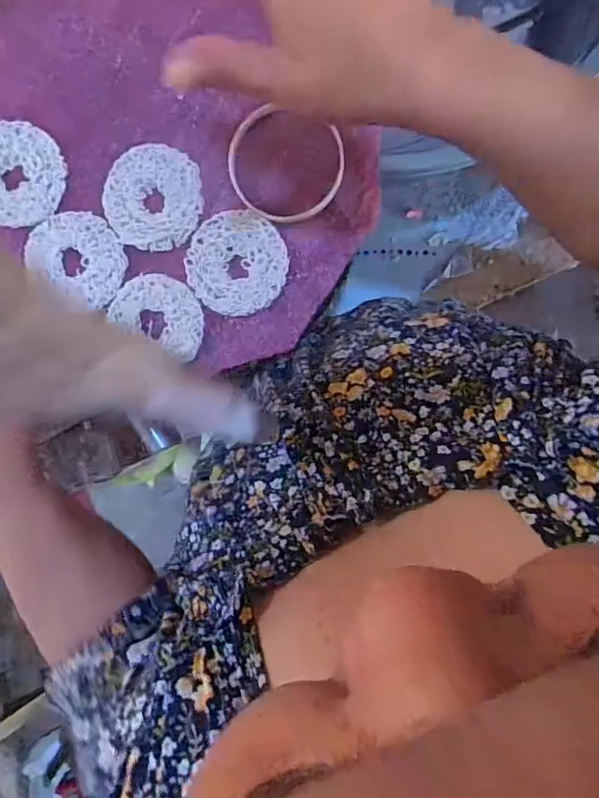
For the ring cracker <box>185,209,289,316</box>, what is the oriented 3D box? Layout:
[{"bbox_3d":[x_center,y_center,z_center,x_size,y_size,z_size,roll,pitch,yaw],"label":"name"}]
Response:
[{"bbox_3d":[-0.050,-0.109,0.431,0.078,0.004,0.080,1,95,6],"label":"ring cracker"}]

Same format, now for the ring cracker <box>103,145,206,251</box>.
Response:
[{"bbox_3d":[-0.118,-0.162,0.433,0.078,0.004,0.079,1,95,6],"label":"ring cracker"}]

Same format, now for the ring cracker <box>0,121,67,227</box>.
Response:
[{"bbox_3d":[-0.233,-0.184,0.440,0.078,0.010,0.078,20,97,4],"label":"ring cracker"}]

